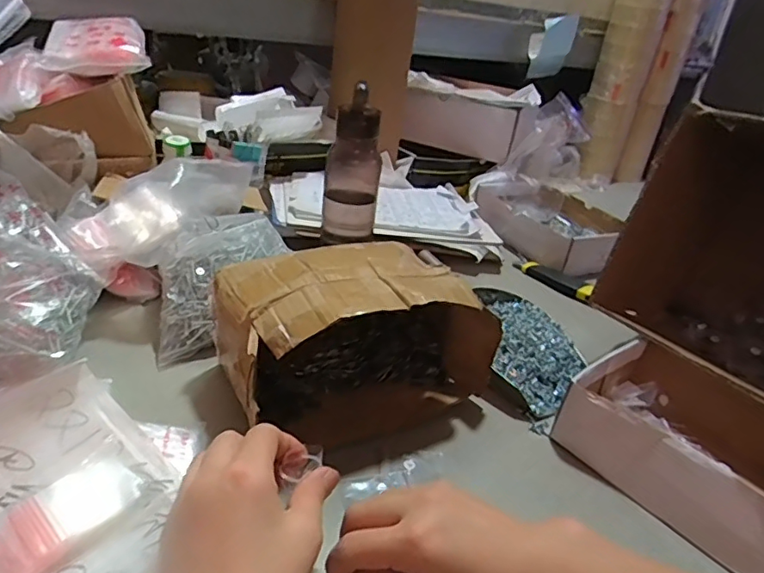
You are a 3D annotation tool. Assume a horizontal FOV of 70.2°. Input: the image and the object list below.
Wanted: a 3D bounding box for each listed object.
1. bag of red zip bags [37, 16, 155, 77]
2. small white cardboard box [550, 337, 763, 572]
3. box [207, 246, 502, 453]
[{"bbox_3d":[-0.370,-0.315,0.707,0.118,0.053,0.127,-5,30,-22],"label":"bag of red zip bags"},{"bbox_3d":[0.292,0.146,0.476,0.155,0.072,0.228,-15,36,-37],"label":"small white cardboard box"},{"bbox_3d":[-0.022,0.047,0.509,0.233,0.138,0.127,-7,31,-26],"label":"box"}]

